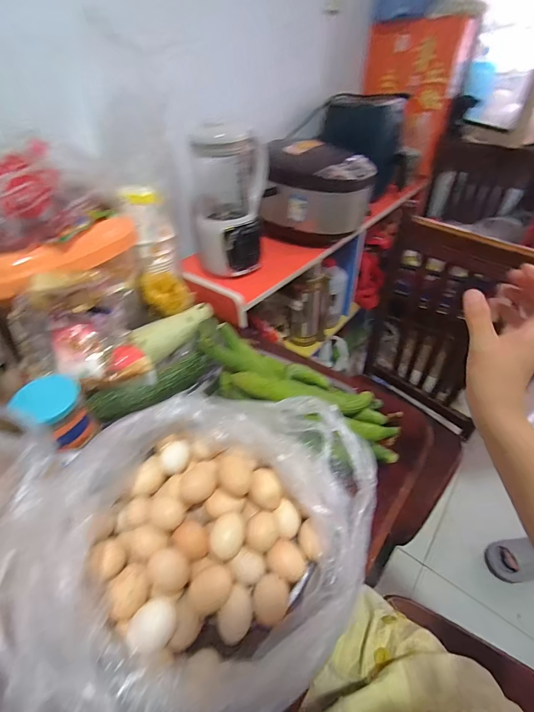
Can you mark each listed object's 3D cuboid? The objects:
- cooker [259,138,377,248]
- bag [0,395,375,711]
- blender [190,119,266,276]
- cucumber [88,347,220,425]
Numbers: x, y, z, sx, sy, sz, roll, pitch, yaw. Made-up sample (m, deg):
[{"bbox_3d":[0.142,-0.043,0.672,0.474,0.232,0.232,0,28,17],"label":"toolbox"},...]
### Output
[{"bbox_3d":[0.146,-0.466,0.975,0.284,0.231,0.226,4,43,6],"label":"cooker"},{"bbox_3d":[-0.067,0.192,0.363,0.288,0.137,0.326,17,46,20],"label":"bag"},{"bbox_3d":[-0.089,-0.353,0.812,0.181,0.296,0.162,-3,42,-1],"label":"blender"},{"bbox_3d":[-0.190,0.046,0.596,0.226,0.052,0.050,-30,49,-27],"label":"cucumber"}]

